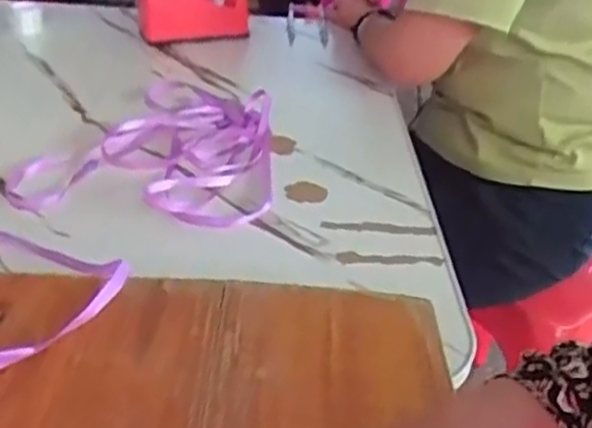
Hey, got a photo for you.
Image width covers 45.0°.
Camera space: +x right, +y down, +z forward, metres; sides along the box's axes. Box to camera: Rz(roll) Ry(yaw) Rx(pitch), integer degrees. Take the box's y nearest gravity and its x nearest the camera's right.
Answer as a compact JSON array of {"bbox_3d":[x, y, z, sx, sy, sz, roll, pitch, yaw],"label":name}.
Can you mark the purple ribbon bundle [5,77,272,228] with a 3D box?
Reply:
[{"bbox_3d":[-0.129,-0.082,0.743,0.225,0.023,0.294,7,32,4],"label":"purple ribbon bundle"}]

